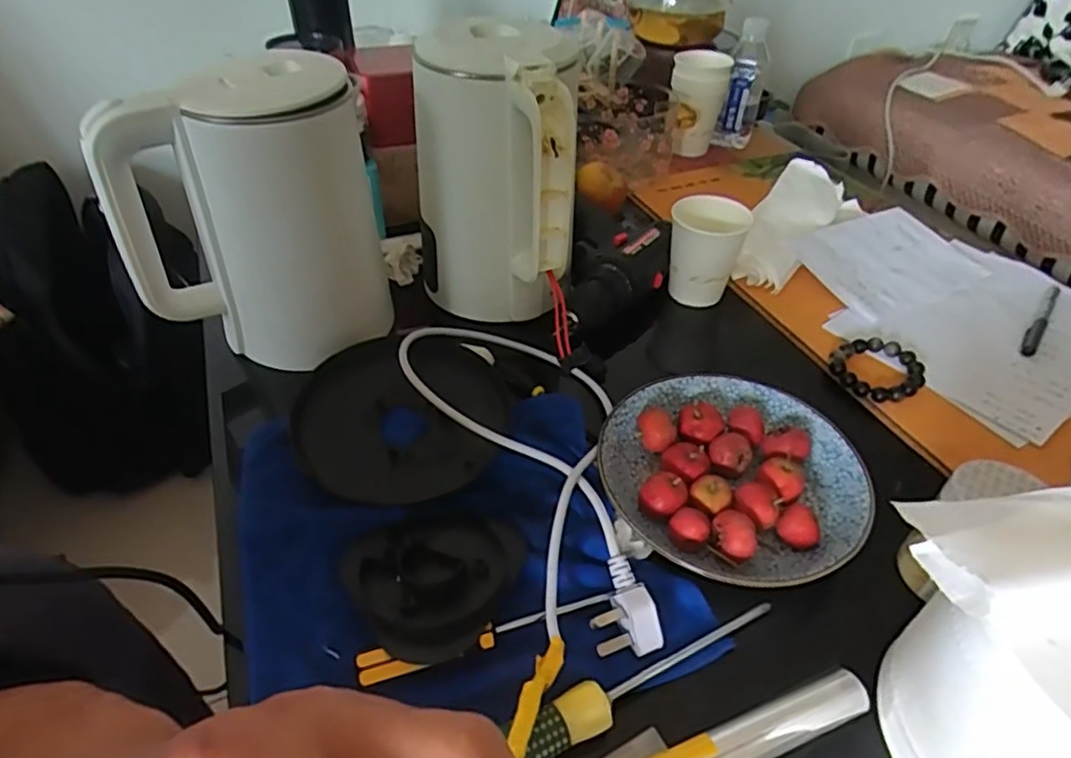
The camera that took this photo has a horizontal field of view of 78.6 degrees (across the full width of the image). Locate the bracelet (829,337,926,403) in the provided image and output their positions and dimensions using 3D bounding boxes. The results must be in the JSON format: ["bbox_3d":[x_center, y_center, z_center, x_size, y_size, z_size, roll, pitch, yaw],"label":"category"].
[{"bbox_3d":[0.291,-0.009,0.556,0.069,0.013,0.068,1,44,-1],"label":"bracelet"}]

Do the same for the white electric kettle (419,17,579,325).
[{"bbox_3d":[-0.037,-0.159,0.549,0.127,0.222,0.130,0,44,-2],"label":"white electric kettle"}]

